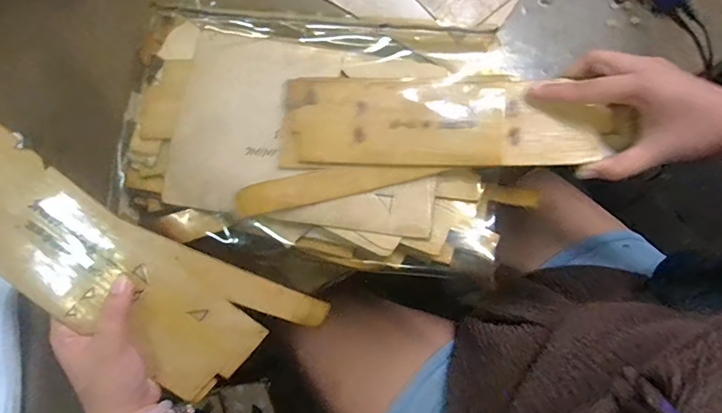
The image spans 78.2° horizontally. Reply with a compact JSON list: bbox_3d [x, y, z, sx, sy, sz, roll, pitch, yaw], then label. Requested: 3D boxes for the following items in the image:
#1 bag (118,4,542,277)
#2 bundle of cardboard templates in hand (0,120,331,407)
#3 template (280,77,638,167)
[{"bbox_3d":[-0.034,-0.067,0.390,0.347,0.027,0.221,6,78,3],"label":"bag"},{"bbox_3d":[-0.201,0.034,0.335,0.339,0.018,0.109,36,80,-12],"label":"bundle of cardboard templates in hand"},{"bbox_3d":[0.070,-0.074,0.370,0.267,0.015,0.082,1,72,7],"label":"template"}]

